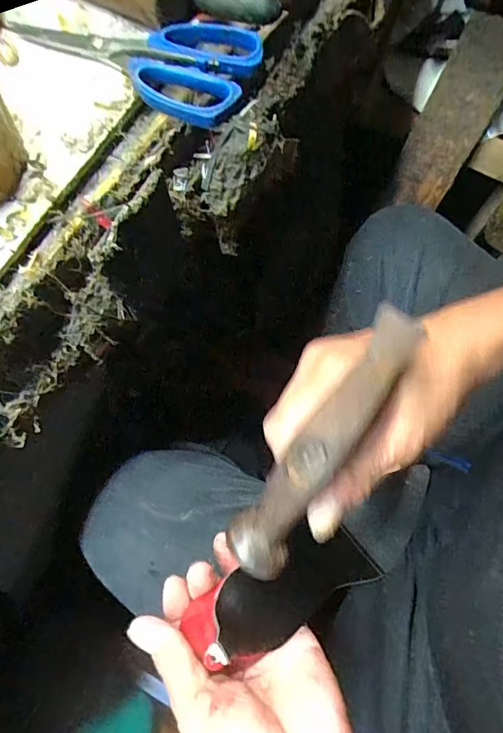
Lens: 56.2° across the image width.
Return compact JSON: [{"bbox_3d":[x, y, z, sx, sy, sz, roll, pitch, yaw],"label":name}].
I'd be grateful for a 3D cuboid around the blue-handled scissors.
[{"bbox_3d":[-0.069,-0.215,0.320,0.167,0.027,0.084,32,71,11],"label":"blue-handled scissors"}]

